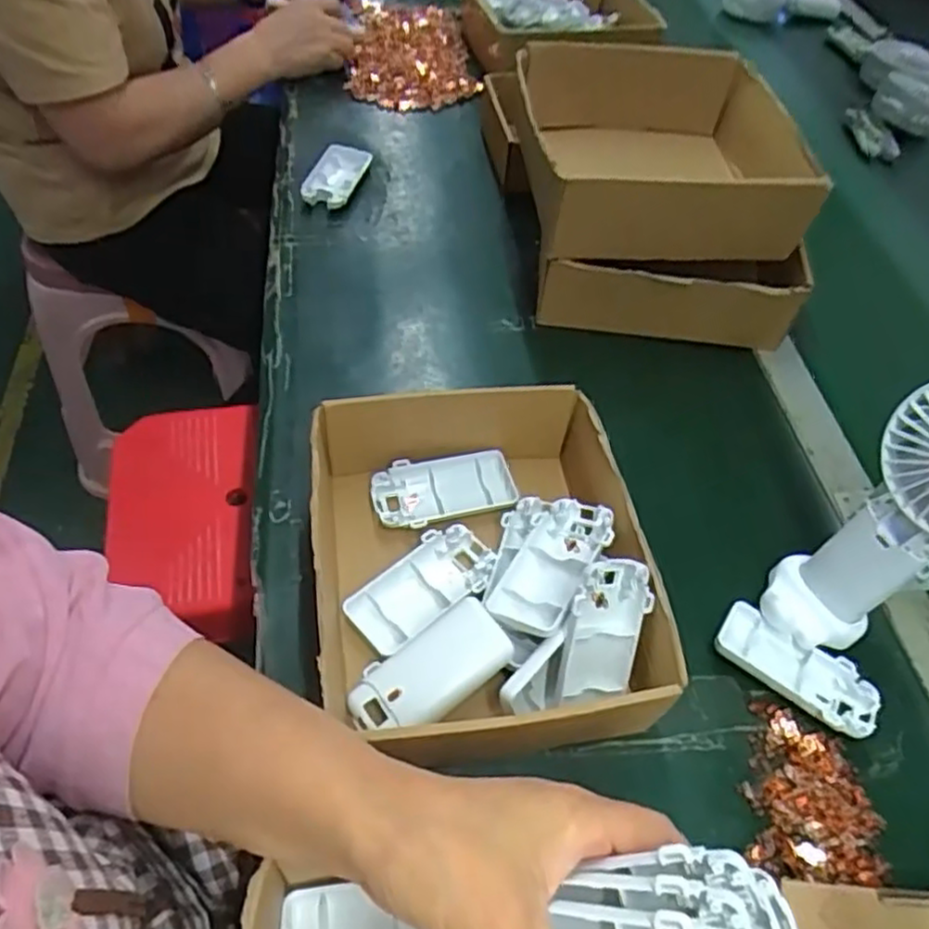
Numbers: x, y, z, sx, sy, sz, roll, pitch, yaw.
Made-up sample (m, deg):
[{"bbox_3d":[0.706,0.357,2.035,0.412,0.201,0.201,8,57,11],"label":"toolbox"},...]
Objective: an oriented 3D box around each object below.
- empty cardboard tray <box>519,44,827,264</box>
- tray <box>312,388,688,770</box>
[{"bbox_3d":[0.151,-0.256,0.599,0.203,0.087,0.213,0,53,-6],"label":"empty cardboard tray"},{"bbox_3d":[0.008,0.060,0.426,0.181,0.074,0.209,-4,54,-9],"label":"tray"}]

